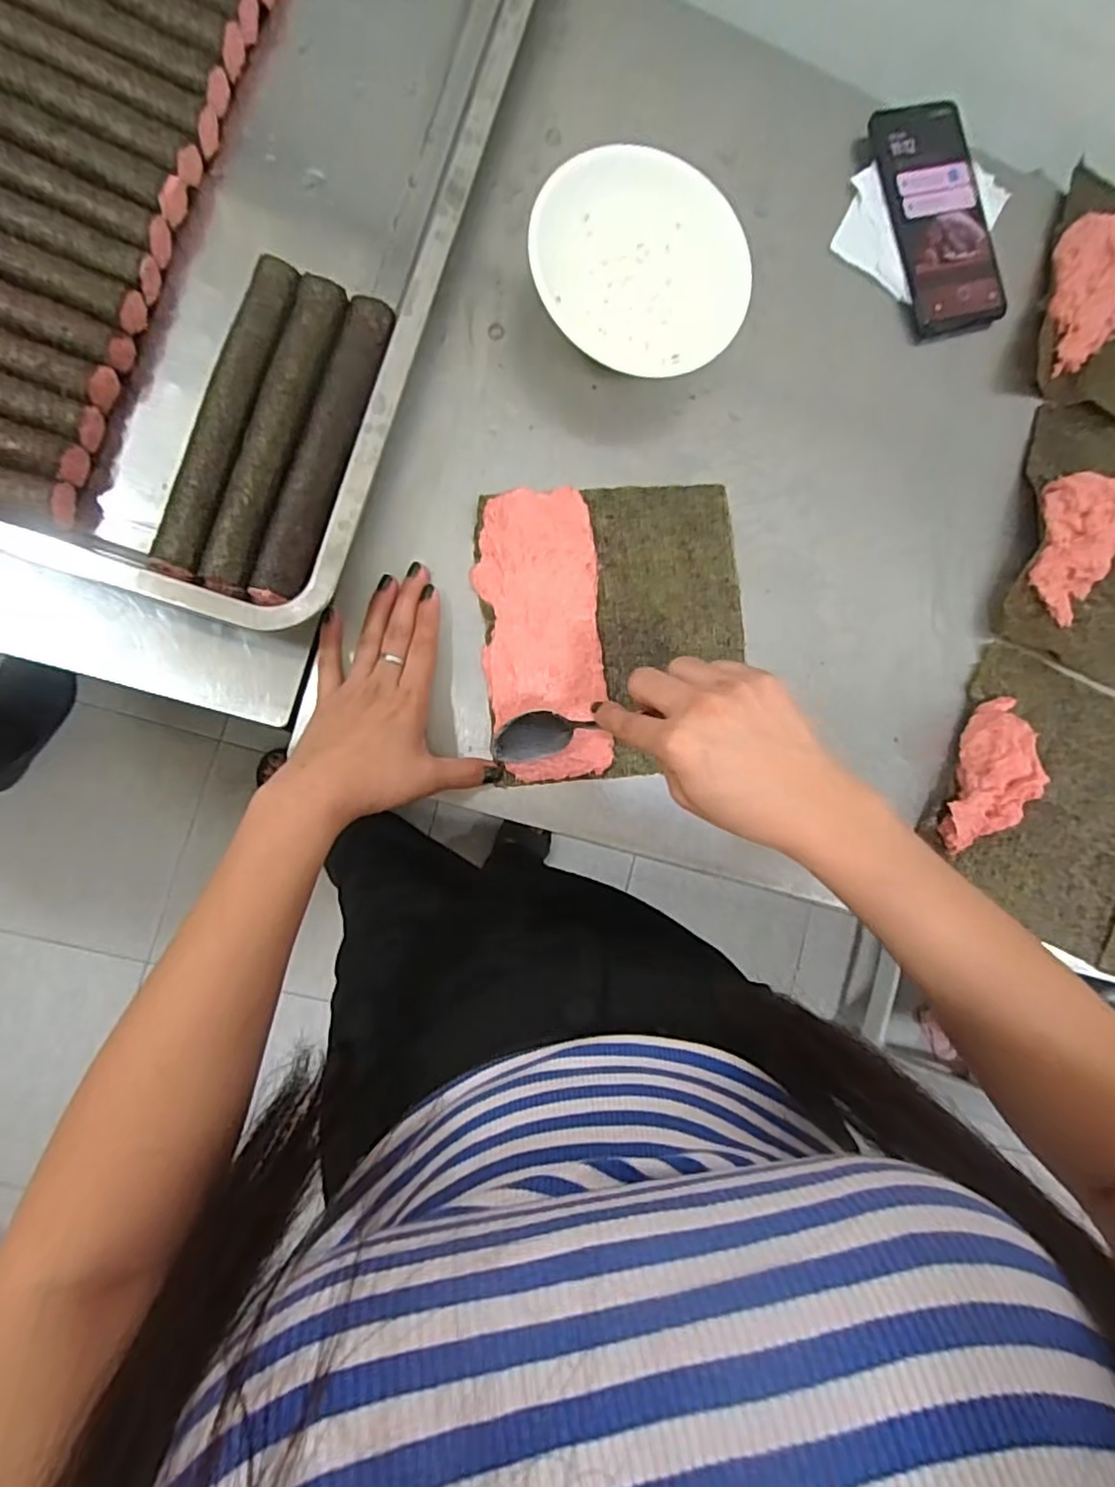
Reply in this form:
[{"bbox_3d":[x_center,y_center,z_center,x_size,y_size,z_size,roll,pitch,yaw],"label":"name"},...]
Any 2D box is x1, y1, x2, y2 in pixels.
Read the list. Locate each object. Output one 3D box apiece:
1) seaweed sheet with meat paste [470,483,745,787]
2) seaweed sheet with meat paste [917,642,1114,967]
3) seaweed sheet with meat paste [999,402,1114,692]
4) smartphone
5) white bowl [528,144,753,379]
[{"bbox_3d":[0.042,-0.078,0.447,0.182,0.013,0.197,-6,88,-13],"label":"seaweed sheet with meat paste"},{"bbox_3d":[0.389,0.042,0.500,0.191,0.031,0.196,27,85,-8],"label":"seaweed sheet with meat paste"},{"bbox_3d":[0.459,-0.151,0.519,0.189,0.029,0.209,16,86,-8],"label":"seaweed sheet with meat paste"},{"bbox_3d":[0.295,-0.405,0.502,0.080,0.012,0.162,-18,95,-6],"label":"smartphone"},{"bbox_3d":[0.056,-0.321,0.445,0.150,0.048,0.133,21,86,-8],"label":"white bowl"}]

